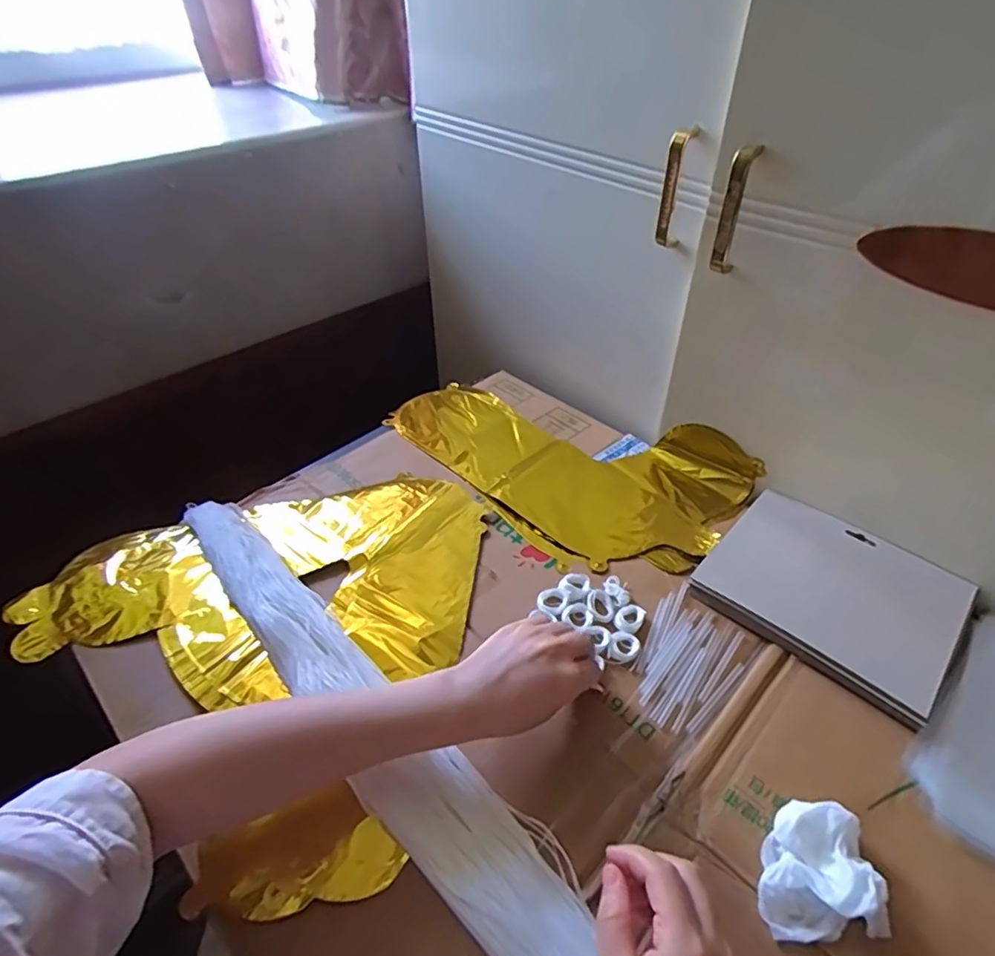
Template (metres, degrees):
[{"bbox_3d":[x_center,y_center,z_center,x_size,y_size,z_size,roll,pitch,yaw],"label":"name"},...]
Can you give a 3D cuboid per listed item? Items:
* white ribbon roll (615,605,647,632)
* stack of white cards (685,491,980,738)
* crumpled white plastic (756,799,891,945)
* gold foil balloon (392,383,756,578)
[{"bbox_3d":[0.114,0.120,0.509,0.022,0.004,0.029,22,47,23],"label":"white ribbon roll"},{"bbox_3d":[0.297,0.099,0.526,0.193,0.017,0.161,33,52,31],"label":"stack of white cards"},{"bbox_3d":[0.193,0.240,0.364,0.069,0.030,0.066,-2,43,-2],"label":"crumpled white plastic"},{"bbox_3d":[0.057,-0.028,0.671,0.401,0.050,0.220,30,51,29],"label":"gold foil balloon"}]

